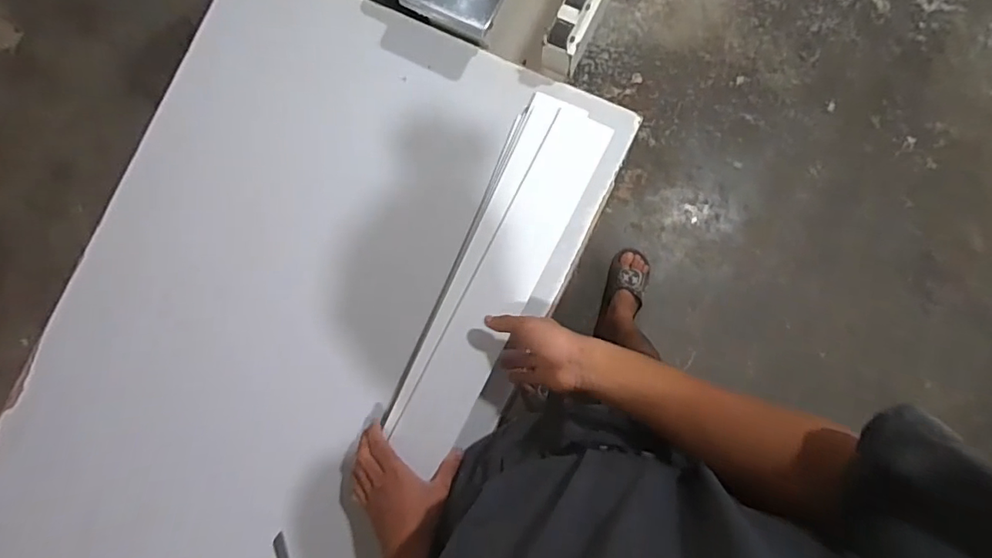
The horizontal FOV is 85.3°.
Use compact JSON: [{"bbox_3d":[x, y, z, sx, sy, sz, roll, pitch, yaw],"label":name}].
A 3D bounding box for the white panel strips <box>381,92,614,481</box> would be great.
[{"bbox_3d":[-0.009,-0.005,0.745,0.132,0.036,0.508,26,86,16],"label":"white panel strips"}]

